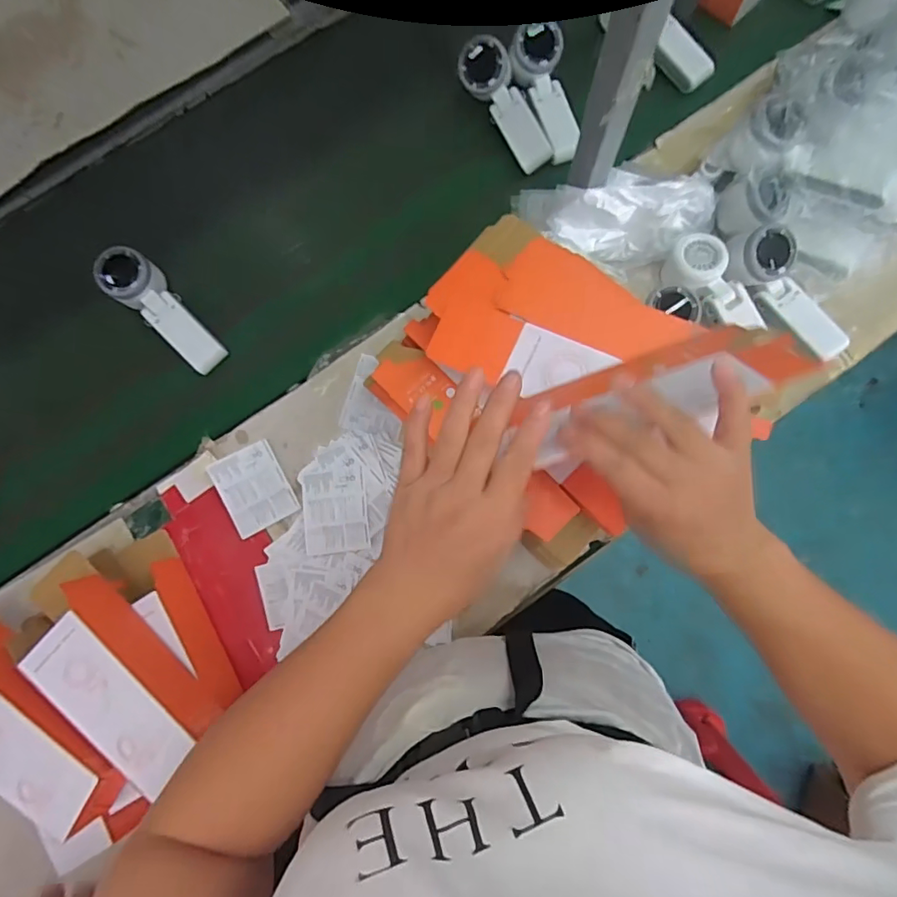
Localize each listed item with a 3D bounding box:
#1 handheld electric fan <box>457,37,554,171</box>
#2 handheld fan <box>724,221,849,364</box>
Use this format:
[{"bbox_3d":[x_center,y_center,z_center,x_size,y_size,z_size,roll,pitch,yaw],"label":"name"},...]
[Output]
[{"bbox_3d":[0.071,-0.413,0.637,0.053,0.030,0.158,-34,97,-5],"label":"handheld electric fan"},{"bbox_3d":[0.364,-0.166,0.566,0.056,0.043,0.168,-37,83,-5],"label":"handheld fan"}]

